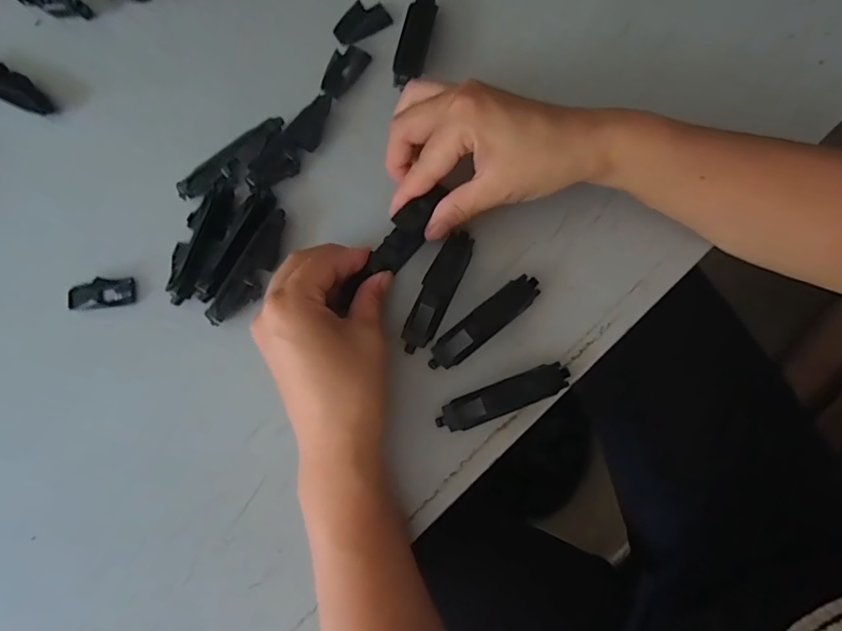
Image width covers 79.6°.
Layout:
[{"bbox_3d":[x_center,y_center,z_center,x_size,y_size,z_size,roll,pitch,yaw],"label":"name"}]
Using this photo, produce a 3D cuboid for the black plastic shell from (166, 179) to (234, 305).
[{"bbox_3d":[-0.140,-0.049,0.320,0.025,0.017,0.083,15,80,3],"label":"black plastic shell"}]

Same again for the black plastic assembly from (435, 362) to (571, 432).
[{"bbox_3d":[0.049,0.049,0.301,0.079,0.009,0.019,-21,80,-4],"label":"black plastic assembly"}]

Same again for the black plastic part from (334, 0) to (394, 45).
[{"bbox_3d":[-0.041,-0.206,0.351,0.041,0.010,0.022,-30,81,-5],"label":"black plastic part"}]

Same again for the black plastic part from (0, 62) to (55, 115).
[{"bbox_3d":[-0.289,-0.162,0.348,0.073,0.016,0.022,28,81,5],"label":"black plastic part"}]

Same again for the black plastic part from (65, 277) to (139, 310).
[{"bbox_3d":[-0.203,-0.013,0.321,0.039,0.010,0.018,-8,80,-1],"label":"black plastic part"}]

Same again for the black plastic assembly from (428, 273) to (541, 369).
[{"bbox_3d":[0.038,0.004,0.307,0.080,0.014,0.020,-40,82,-7],"label":"black plastic assembly"}]

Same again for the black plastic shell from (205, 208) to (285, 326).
[{"bbox_3d":[-0.105,-0.029,0.317,0.021,0.008,0.080,37,73,-37],"label":"black plastic shell"}]

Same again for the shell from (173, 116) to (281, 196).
[{"bbox_3d":[-0.123,-0.102,0.329,0.080,0.009,0.016,-39,82,-7],"label":"shell"}]

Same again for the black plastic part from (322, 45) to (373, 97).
[{"bbox_3d":[-0.053,-0.170,0.347,0.017,0.011,0.040,35,81,6],"label":"black plastic part"}]

